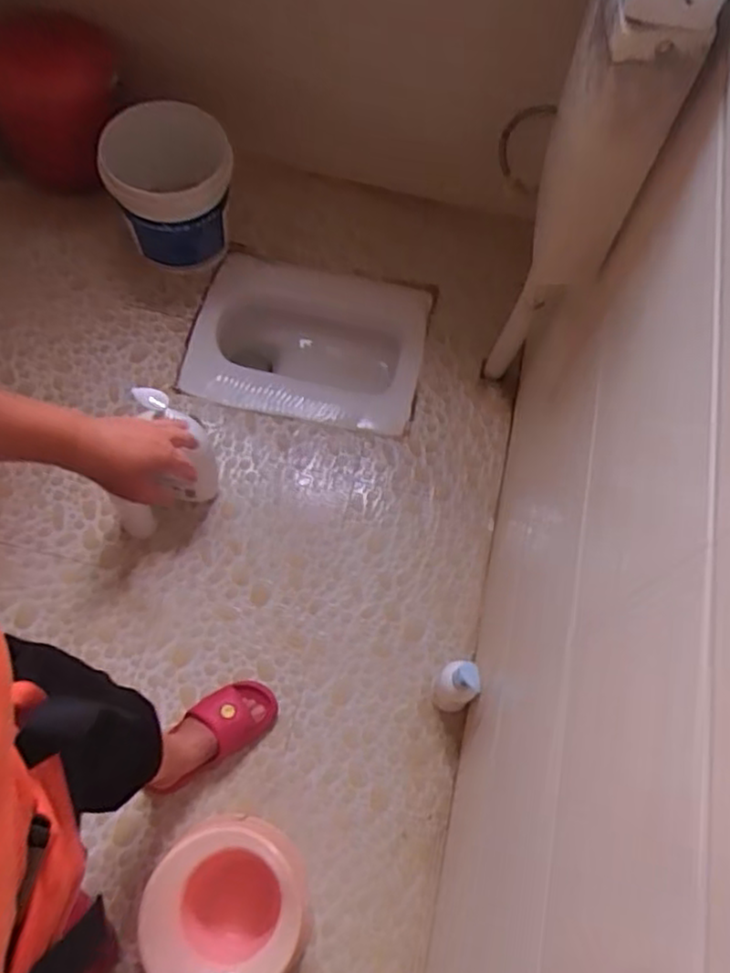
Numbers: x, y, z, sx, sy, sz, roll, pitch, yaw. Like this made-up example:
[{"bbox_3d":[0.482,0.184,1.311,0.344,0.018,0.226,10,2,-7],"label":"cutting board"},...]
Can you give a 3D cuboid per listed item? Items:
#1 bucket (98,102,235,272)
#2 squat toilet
[{"bbox_3d":[-0.366,-0.580,1.440,0.225,0.282,0.217,2,66,-4],"label":"bucket"},{"bbox_3d":[-0.129,-0.292,1.601,0.496,0.135,0.389,13,66,1],"label":"squat toilet"}]

